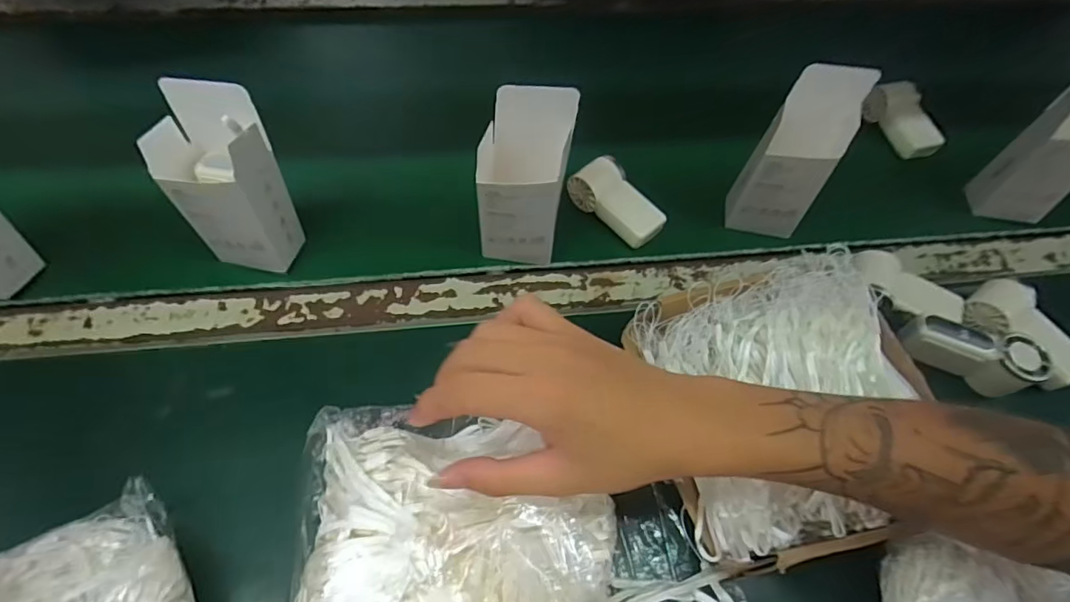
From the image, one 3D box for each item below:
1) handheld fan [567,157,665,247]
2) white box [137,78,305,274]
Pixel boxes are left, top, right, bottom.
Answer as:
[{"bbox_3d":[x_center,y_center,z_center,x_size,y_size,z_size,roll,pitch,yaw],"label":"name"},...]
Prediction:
[{"bbox_3d":[0.080,-0.096,0.512,0.046,0.028,0.091,-39,69,-22],"label":"handheld fan"},{"bbox_3d":[-0.238,-0.092,0.421,0.071,0.146,0.061,13,60,4],"label":"white box"}]

